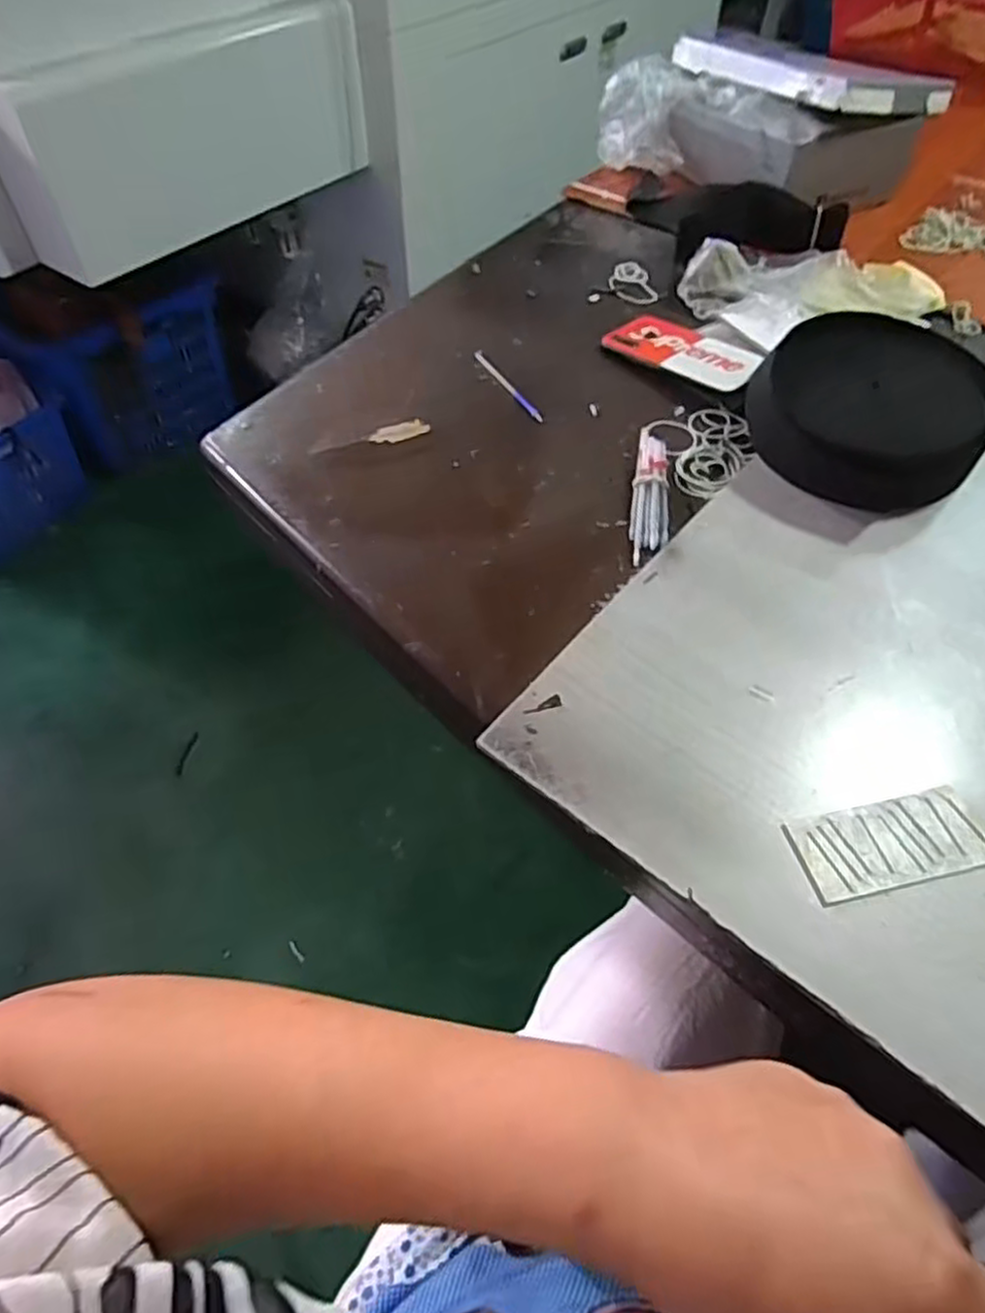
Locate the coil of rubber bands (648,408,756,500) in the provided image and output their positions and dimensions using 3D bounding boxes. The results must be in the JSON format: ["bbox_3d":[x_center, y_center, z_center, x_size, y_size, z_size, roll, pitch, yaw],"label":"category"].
[{"bbox_3d":[0.193,-0.184,0.640,0.086,0.007,0.110,-12,54,-10],"label":"coil of rubber bands"}]

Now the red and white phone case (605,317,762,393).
[{"bbox_3d":[0.189,-0.301,0.705,0.071,0.006,0.155,-38,56,-18],"label":"red and white phone case"}]

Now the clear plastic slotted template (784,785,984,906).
[{"bbox_3d":[0.234,0.107,0.419,0.115,0.004,0.050,-10,53,-9],"label":"clear plastic slotted template"}]

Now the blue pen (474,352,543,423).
[{"bbox_3d":[0.015,-0.265,0.701,0.010,0.004,0.127,-24,57,-15],"label":"blue pen"}]

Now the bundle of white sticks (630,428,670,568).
[{"bbox_3d":[0.132,-0.140,0.601,0.029,0.013,0.157,6,53,4],"label":"bundle of white sticks"}]

